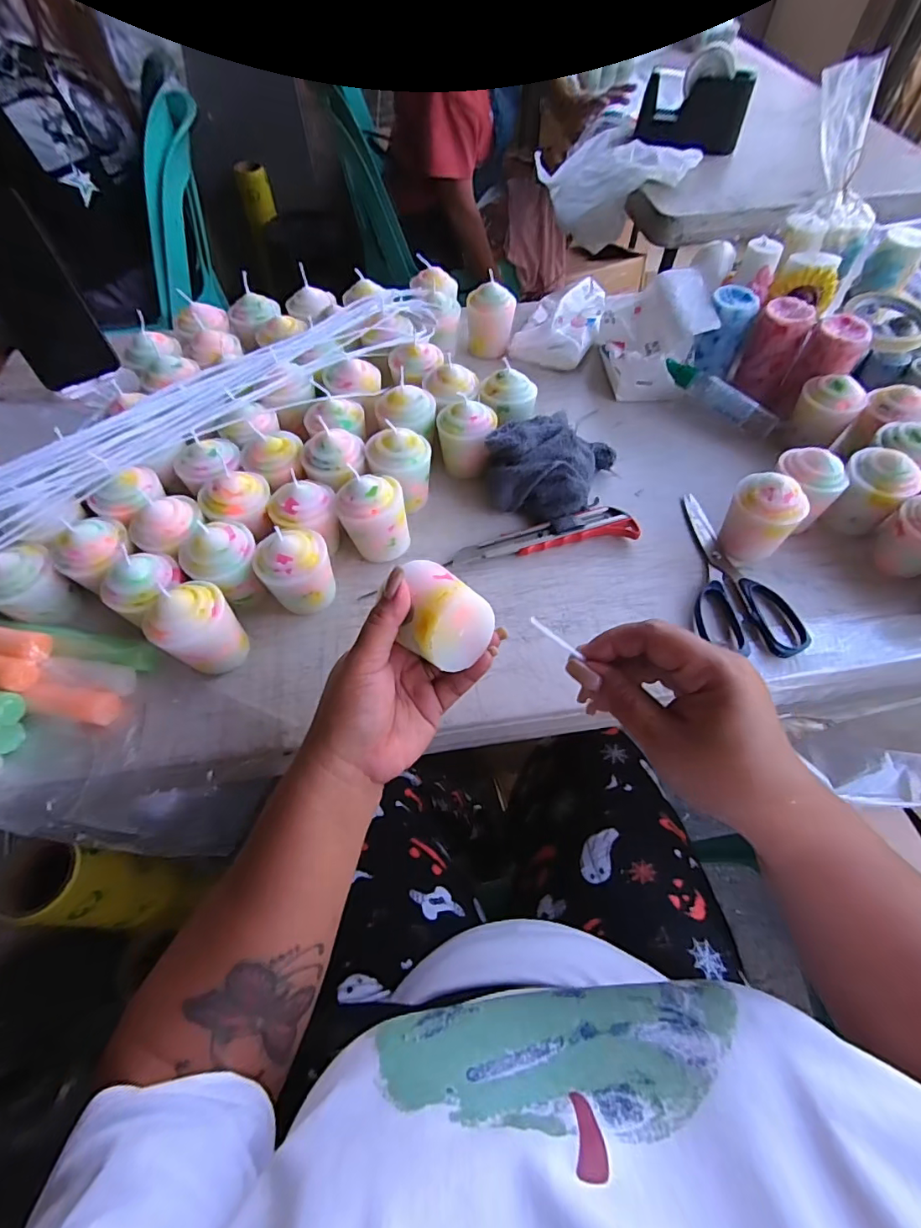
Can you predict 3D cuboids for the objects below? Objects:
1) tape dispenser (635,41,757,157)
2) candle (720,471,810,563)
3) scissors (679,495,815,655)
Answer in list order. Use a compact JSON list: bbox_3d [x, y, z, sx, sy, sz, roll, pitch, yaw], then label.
[{"bbox_3d":[0.419,-0.913,0.921,0.185,0.126,0.070,18,61,11],"label":"tape dispenser"},{"bbox_3d":[0.257,-0.083,0.442,0.050,0.068,0.056,-39,66,-20],"label":"candle"},{"bbox_3d":[0.250,-0.041,0.454,0.086,0.011,0.171,8,59,5],"label":"scissors"}]

